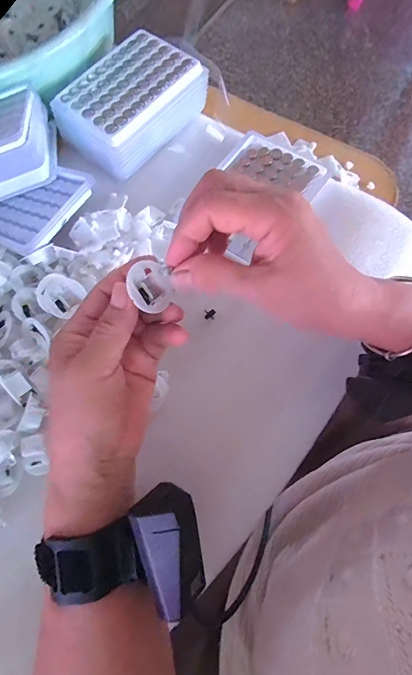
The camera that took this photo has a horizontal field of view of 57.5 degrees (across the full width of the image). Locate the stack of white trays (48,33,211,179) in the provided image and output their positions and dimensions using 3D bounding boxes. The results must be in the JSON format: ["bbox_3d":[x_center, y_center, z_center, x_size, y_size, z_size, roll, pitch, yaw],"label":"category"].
[{"bbox_3d":[-0.073,-0.233,0.373,0.096,0.041,0.129,39,78,15],"label":"stack of white trays"}]

